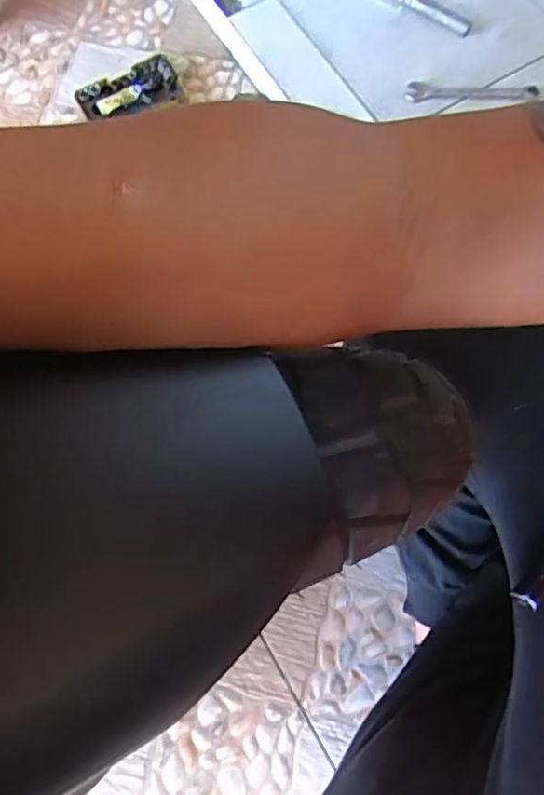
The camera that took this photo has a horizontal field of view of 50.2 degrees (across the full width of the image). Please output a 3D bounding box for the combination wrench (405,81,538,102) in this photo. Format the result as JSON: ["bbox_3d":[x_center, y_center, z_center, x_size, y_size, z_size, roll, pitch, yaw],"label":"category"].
[{"bbox_3d":[0.274,-0.420,0.797,0.179,0.014,0.028,0,73,2],"label":"combination wrench"}]

